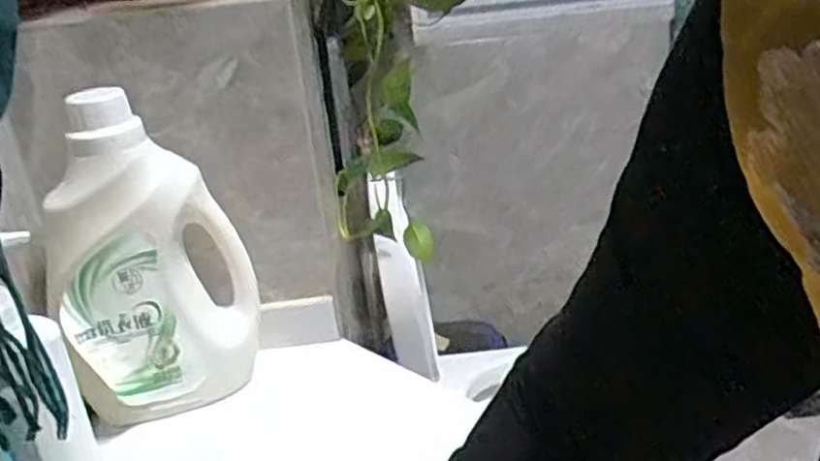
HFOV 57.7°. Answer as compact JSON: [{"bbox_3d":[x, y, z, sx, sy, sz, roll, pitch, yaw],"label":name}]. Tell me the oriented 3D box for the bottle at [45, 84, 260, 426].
[{"bbox_3d":[-0.230,0.025,0.664,0.163,0.280,0.090,-12,25,-14],"label":"bottle"}]

